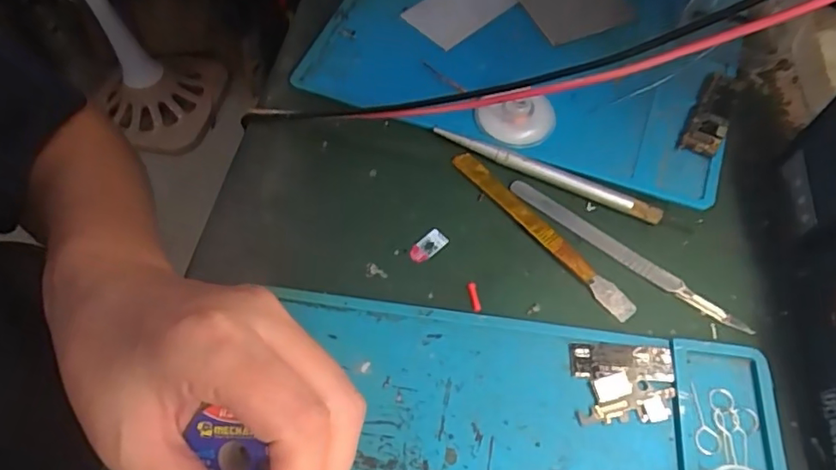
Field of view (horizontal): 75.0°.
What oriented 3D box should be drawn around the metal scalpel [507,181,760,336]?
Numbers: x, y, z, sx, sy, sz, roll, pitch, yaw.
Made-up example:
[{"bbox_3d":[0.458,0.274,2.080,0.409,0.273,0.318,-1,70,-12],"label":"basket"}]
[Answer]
[{"bbox_3d":[0.102,0.008,0.272,0.128,0.007,0.011,34,66,19],"label":"metal scalpel"}]

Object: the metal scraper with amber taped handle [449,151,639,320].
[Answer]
[{"bbox_3d":[0.062,-0.003,0.278,0.011,0.005,0.119,-36,65,-17],"label":"metal scraper with amber taped handle"}]

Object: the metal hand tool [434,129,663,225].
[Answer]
[{"bbox_3d":[0.068,-0.035,0.293,0.125,0.007,0.010,24,64,15],"label":"metal hand tool"}]

